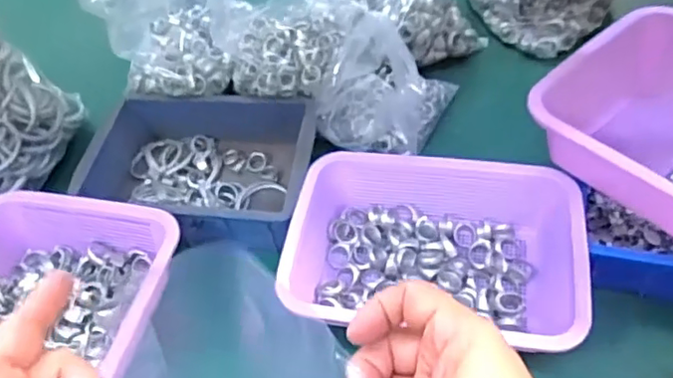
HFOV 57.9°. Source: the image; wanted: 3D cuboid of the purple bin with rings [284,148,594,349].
[{"bbox_3d":[0.093,0.050,0.589,0.265,0.065,0.195,7,51,11],"label":"purple bin with rings"}]

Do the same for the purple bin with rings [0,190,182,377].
[{"bbox_3d":[-0.284,0.141,0.554,0.227,0.073,0.306,6,51,10],"label":"purple bin with rings"}]

